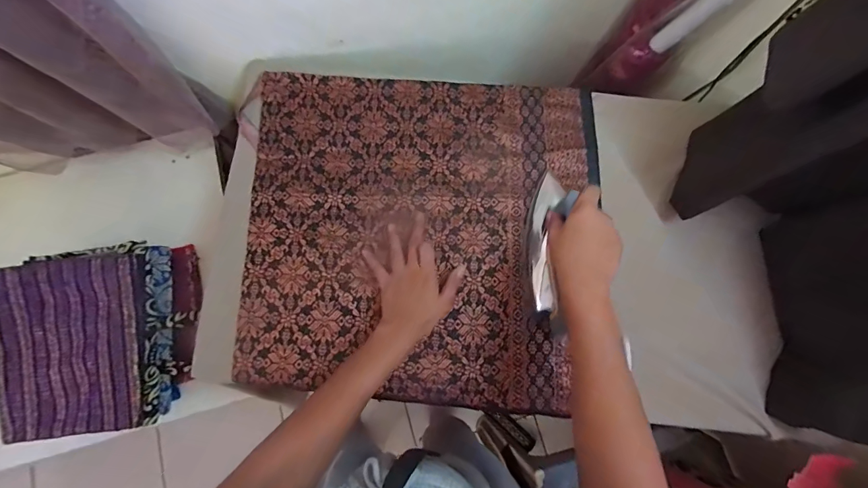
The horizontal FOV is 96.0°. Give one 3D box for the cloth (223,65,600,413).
[{"bbox_3d":[-0.020,-0.021,0.555,0.481,0.009,0.456,3,78,0],"label":"cloth"}]

